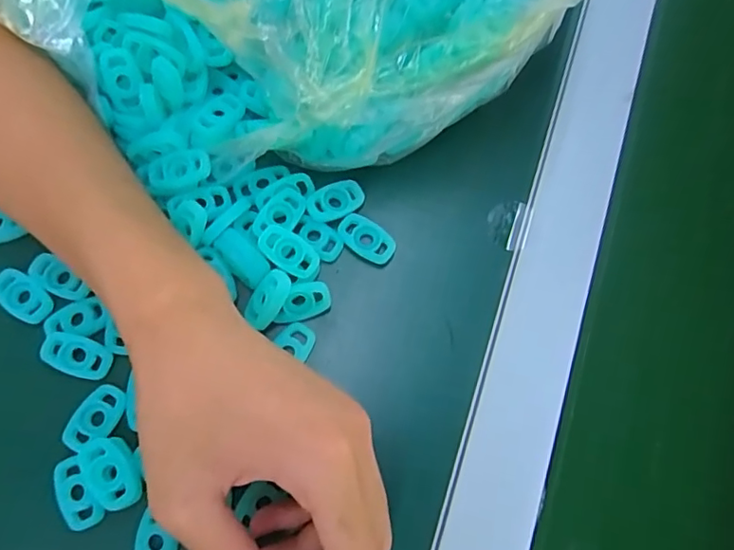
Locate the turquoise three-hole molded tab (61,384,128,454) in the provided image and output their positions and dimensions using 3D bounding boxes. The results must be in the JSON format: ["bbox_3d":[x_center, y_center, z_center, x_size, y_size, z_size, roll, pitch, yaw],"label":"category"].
[{"bbox_3d":[-0.128,0.068,0.256,0.018,0.005,0.032,33,75,8],"label":"turquoise three-hole molded tab"}]

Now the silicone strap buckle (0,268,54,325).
[{"bbox_3d":[-0.172,0.010,0.271,0.032,0.005,0.017,38,75,10],"label":"silicone strap buckle"}]

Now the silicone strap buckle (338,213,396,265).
[{"bbox_3d":[0.000,-0.019,0.290,0.032,0.006,0.018,32,74,8],"label":"silicone strap buckle"}]

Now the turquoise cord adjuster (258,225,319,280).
[{"bbox_3d":[-0.040,-0.012,0.275,0.032,0.006,0.018,27,74,7],"label":"turquoise cord adjuster"}]

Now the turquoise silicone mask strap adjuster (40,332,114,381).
[{"bbox_3d":[-0.140,0.039,0.264,0.032,0.004,0.018,23,82,-8],"label":"turquoise silicone mask strap adjuster"}]

